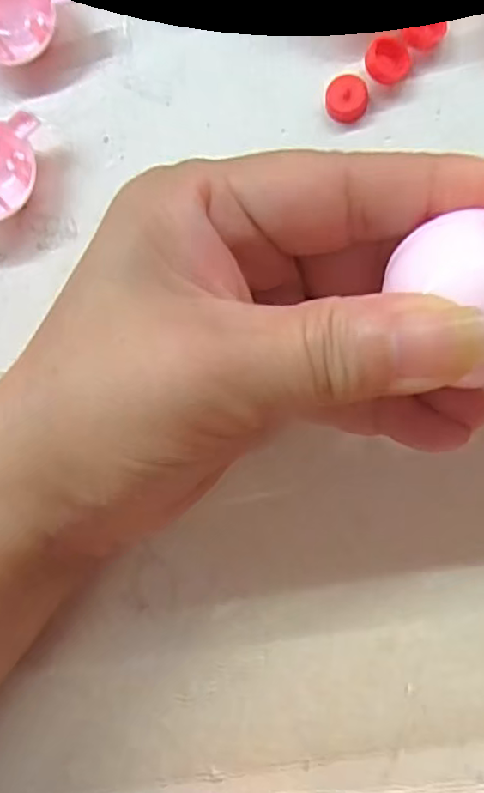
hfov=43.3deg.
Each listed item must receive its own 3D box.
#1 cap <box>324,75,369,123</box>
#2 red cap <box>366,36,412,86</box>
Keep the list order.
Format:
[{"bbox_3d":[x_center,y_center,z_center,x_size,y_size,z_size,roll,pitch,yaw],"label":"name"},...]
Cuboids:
[{"bbox_3d":[0.031,-0.087,0.178,0.012,0.005,0.012,0,91,9],"label":"cap"},{"bbox_3d":[0.042,-0.095,0.173,0.012,0.009,0.010,-25,87,8],"label":"red cap"}]

